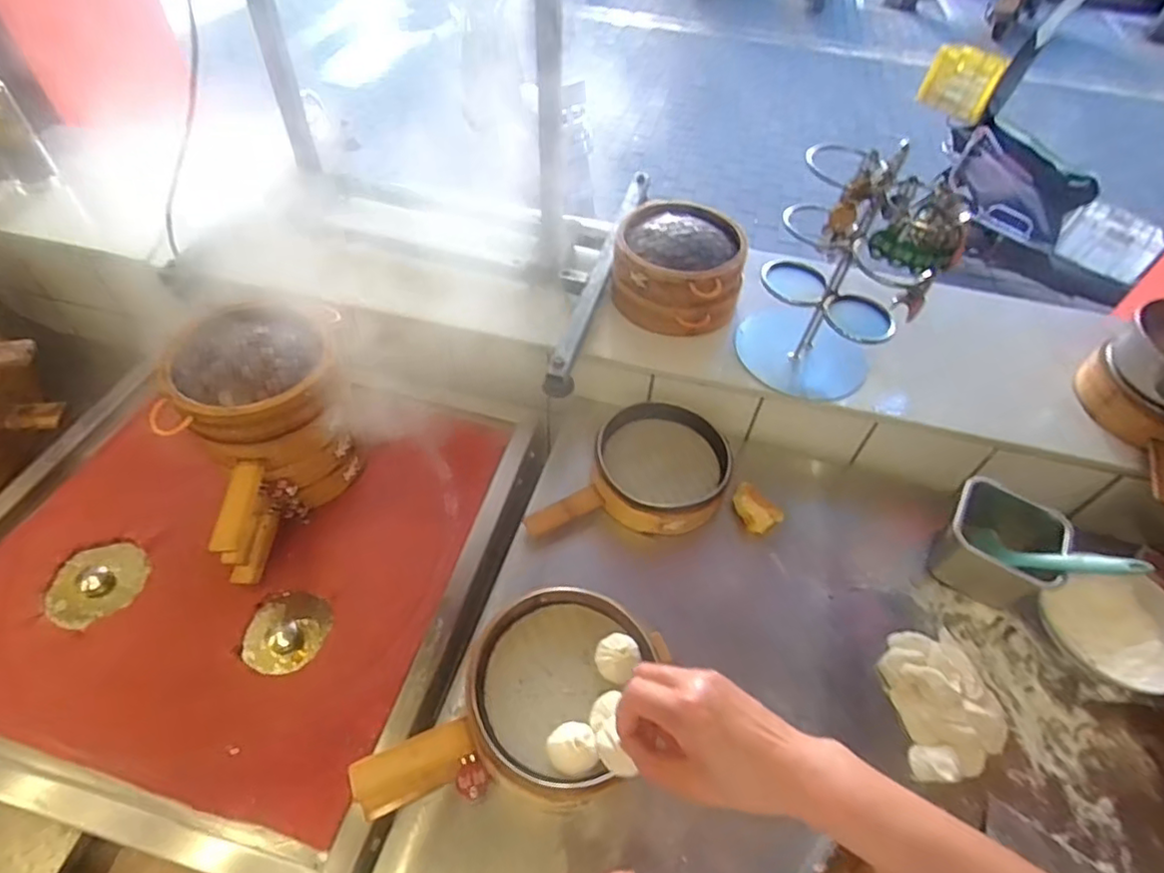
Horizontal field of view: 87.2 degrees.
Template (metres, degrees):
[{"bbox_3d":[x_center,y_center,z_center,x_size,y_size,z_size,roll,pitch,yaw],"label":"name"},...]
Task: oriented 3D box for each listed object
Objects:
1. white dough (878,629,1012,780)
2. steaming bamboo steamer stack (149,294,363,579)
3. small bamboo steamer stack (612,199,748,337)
[{"bbox_3d":[0.399,0.288,0.671,0.117,0.051,0.154,0,51,-4],"label":"white dough"},{"bbox_3d":[-0.372,0.005,0.763,0.196,0.217,0.247,-19,55,-18],"label":"steaming bamboo steamer stack"},{"bbox_3d":[0.144,-0.250,0.903,0.190,0.093,0.197,21,53,13],"label":"small bamboo steamer stack"}]

